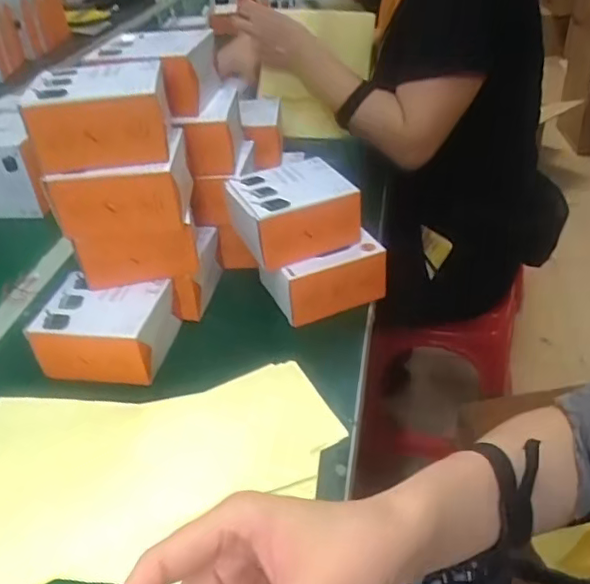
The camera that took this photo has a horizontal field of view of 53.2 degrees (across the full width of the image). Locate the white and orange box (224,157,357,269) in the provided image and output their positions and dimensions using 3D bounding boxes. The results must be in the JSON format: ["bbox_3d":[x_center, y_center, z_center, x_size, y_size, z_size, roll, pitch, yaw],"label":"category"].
[{"bbox_3d":[-0.004,-0.082,0.616,0.120,0.070,0.088,-16,38,-14],"label":"white and orange box"}]

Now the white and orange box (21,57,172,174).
[{"bbox_3d":[-0.170,-0.158,0.526,0.111,0.064,0.110,-7,37,-2],"label":"white and orange box"}]

